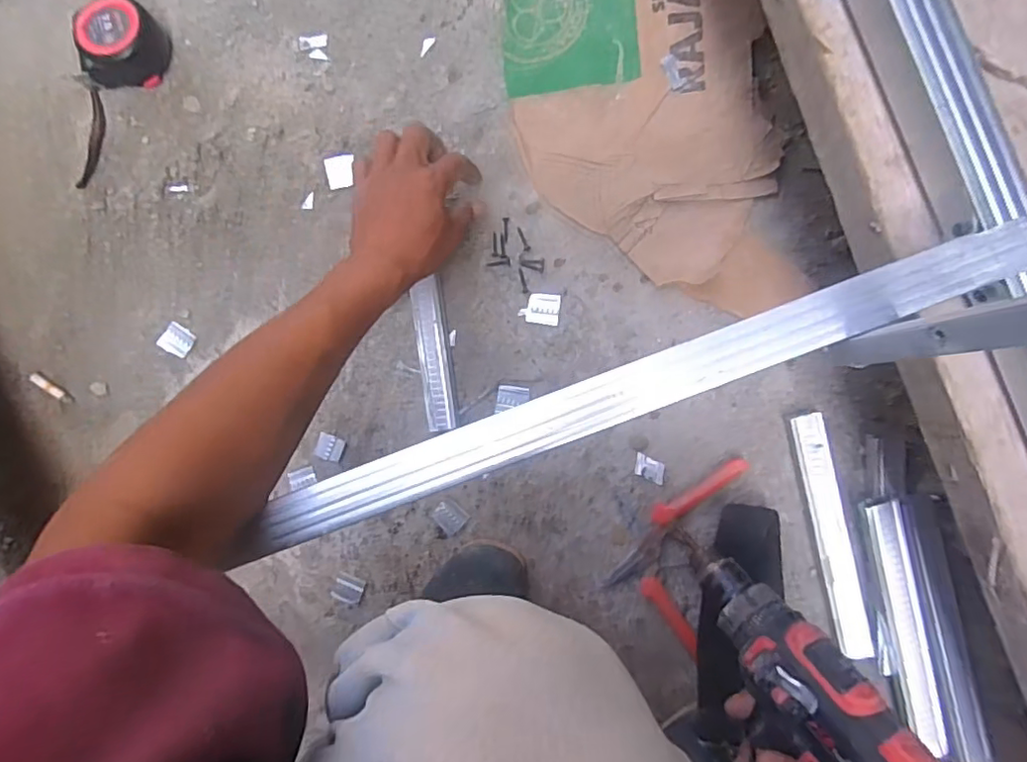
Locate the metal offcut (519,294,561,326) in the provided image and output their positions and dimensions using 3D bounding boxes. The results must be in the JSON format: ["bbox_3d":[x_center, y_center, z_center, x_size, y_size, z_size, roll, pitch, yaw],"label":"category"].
[{"bbox_3d":[0.025,-0.067,0.545,0.036,0.004,0.028,7,93,8],"label":"metal offcut"}]

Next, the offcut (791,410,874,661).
[{"bbox_3d":[0.275,0.134,0.509,0.027,0.013,0.213,-13,91,9],"label":"offcut"}]

